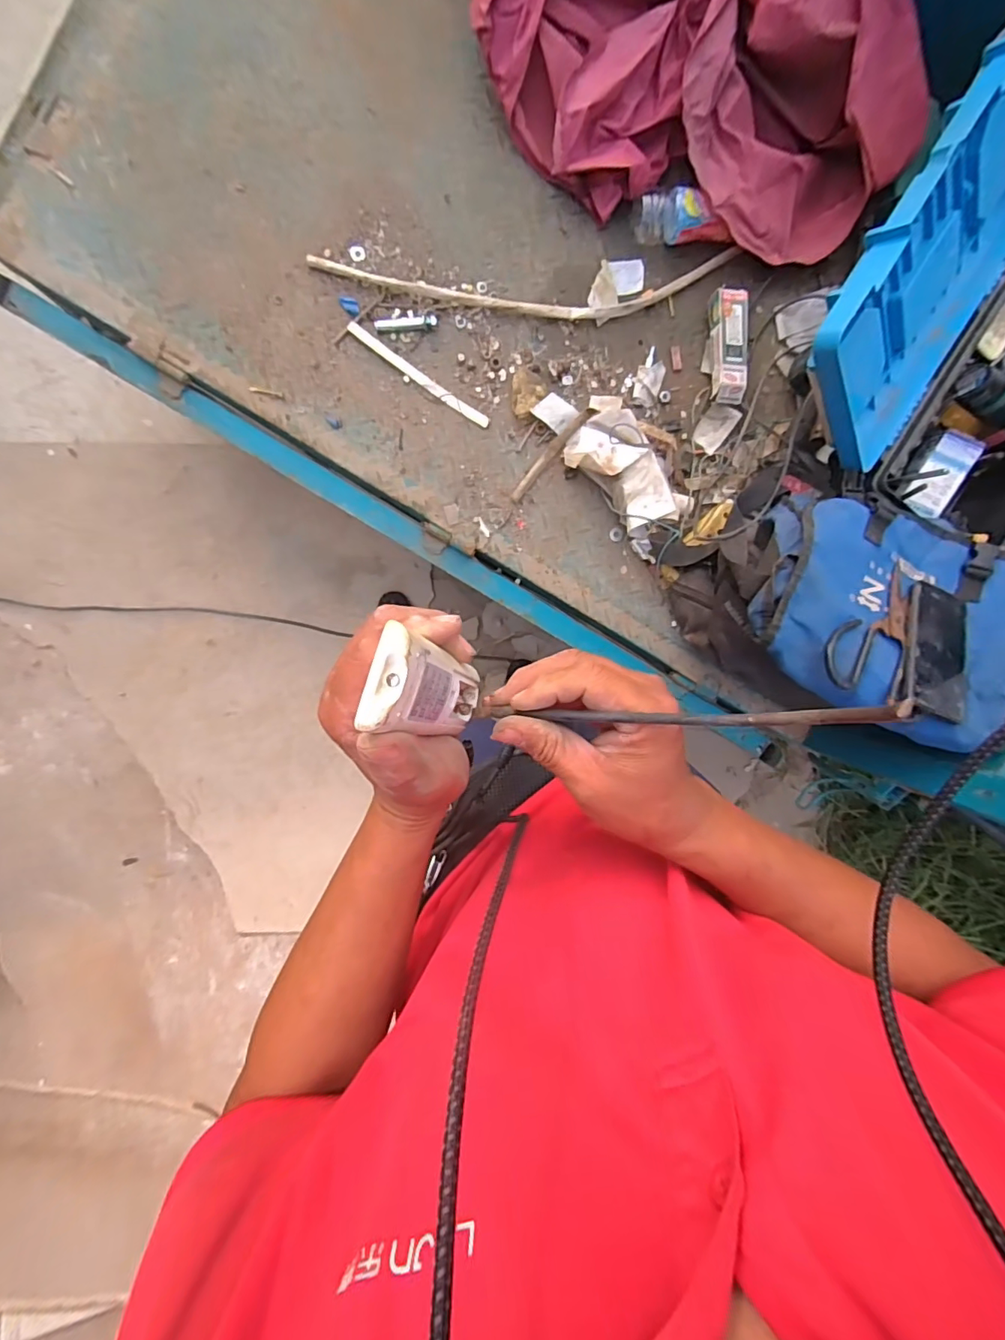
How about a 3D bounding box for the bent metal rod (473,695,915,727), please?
[{"bbox_3d":[0.072,0.022,0.257,0.208,0.021,0.016,-2,96,33],"label":"bent metal rod"}]

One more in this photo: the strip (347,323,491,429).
[{"bbox_3d":[-0.125,-0.440,0.770,0.241,0.009,0.018,33,90,-9],"label":"strip"}]

